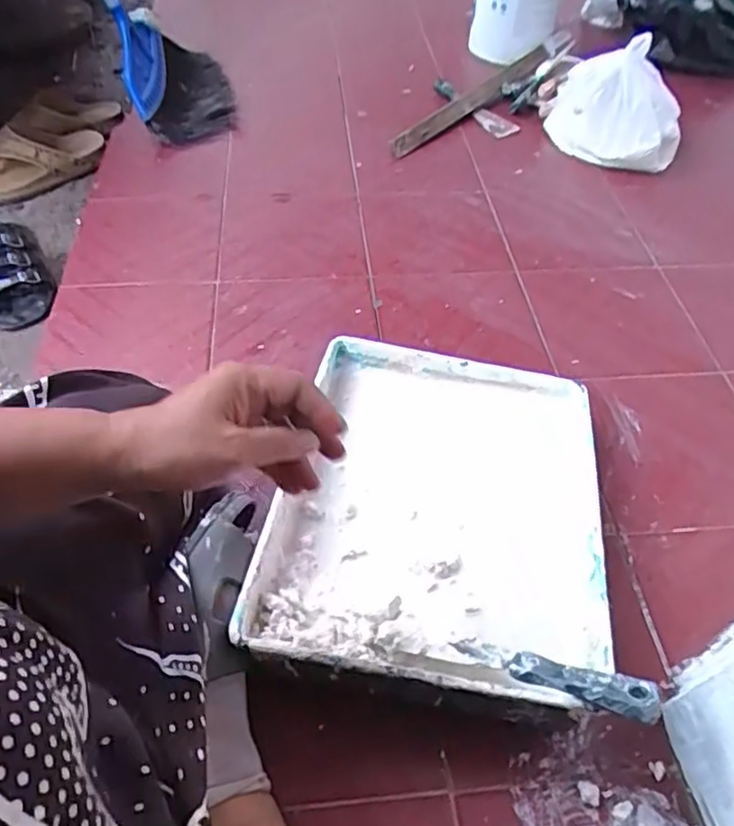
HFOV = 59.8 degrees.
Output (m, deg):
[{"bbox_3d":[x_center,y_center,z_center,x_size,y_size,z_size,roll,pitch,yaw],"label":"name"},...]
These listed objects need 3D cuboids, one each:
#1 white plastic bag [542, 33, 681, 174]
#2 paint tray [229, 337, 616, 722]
[{"bbox_3d":[0.411,-0.514,1.066,0.194,0.138,0.180,1,50,1],"label":"white plastic bag"},{"bbox_3d":[0.067,0.080,0.597,0.285,0.077,0.358,8,50,6],"label":"paint tray"}]

